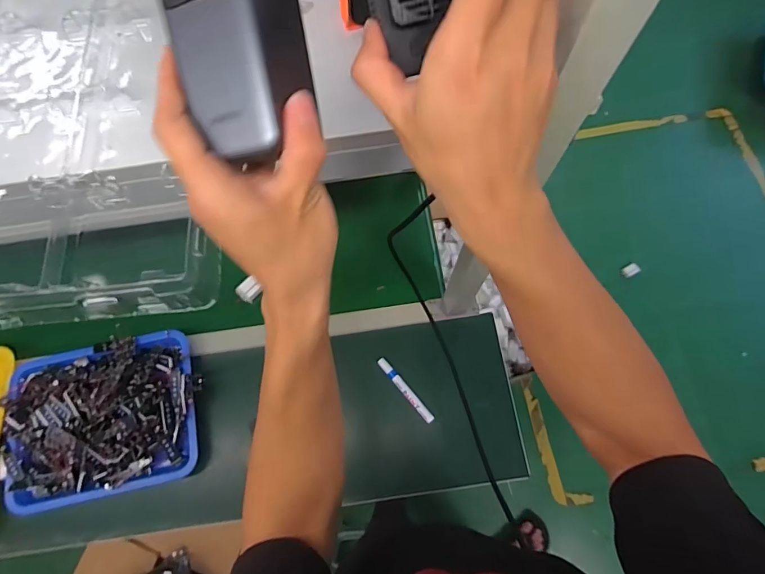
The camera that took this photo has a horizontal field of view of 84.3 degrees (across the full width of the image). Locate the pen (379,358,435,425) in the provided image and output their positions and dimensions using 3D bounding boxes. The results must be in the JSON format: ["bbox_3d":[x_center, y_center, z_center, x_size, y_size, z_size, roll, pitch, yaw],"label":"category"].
[{"bbox_3d":[0.042,0.189,0.776,0.017,0.012,0.142,-40,74,-10],"label":"pen"}]

